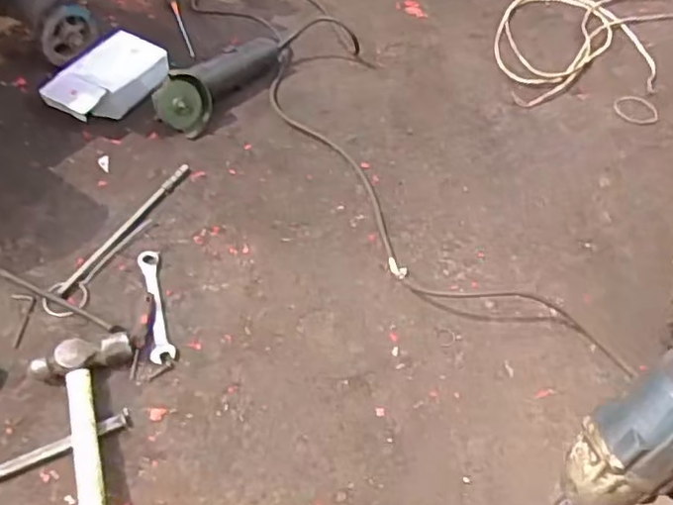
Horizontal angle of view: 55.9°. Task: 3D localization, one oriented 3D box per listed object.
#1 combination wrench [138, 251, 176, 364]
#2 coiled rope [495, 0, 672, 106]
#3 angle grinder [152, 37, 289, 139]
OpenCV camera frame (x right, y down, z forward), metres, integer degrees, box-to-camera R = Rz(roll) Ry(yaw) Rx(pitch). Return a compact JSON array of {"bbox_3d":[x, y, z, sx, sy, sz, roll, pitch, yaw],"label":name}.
[{"bbox_3d":[-0.249,0.069,0.871,0.031,0.012,0.181,-13,53,-12],"label":"combination wrench"},{"bbox_3d":[0.570,-0.474,1.327,0.622,0.015,0.351,-24,57,-20],"label":"coiled rope"},{"bbox_3d":[-0.193,-0.315,1.136,0.081,0.091,0.298,39,57,21],"label":"angle grinder"}]

